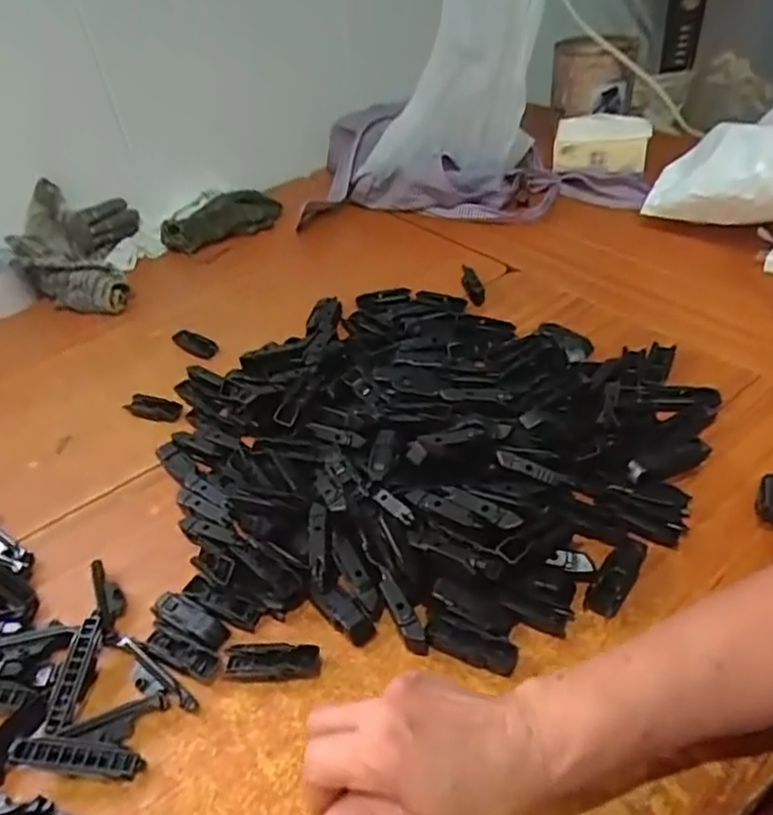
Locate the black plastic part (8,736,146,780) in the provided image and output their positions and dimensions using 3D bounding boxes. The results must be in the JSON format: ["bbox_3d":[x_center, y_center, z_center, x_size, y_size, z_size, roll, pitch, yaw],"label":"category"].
[{"bbox_3d":[-0.192,0.217,0.402,0.079,0.010,0.018,10,41,-4],"label":"black plastic part"}]

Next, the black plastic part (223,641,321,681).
[{"bbox_3d":[-0.079,0.176,0.445,0.065,0.013,0.023,-2,41,6],"label":"black plastic part"}]

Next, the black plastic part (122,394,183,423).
[{"bbox_3d":[-0.244,-0.001,0.666,0.063,0.008,0.026,6,42,14],"label":"black plastic part"}]

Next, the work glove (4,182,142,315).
[{"bbox_3d":[-0.421,-0.209,0.867,0.144,0.107,0.202,-12,41,-4],"label":"work glove"}]

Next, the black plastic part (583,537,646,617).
[{"bbox_3d":[0.166,0.118,0.461,0.023,0.012,0.069,24,49,31],"label":"black plastic part"}]

